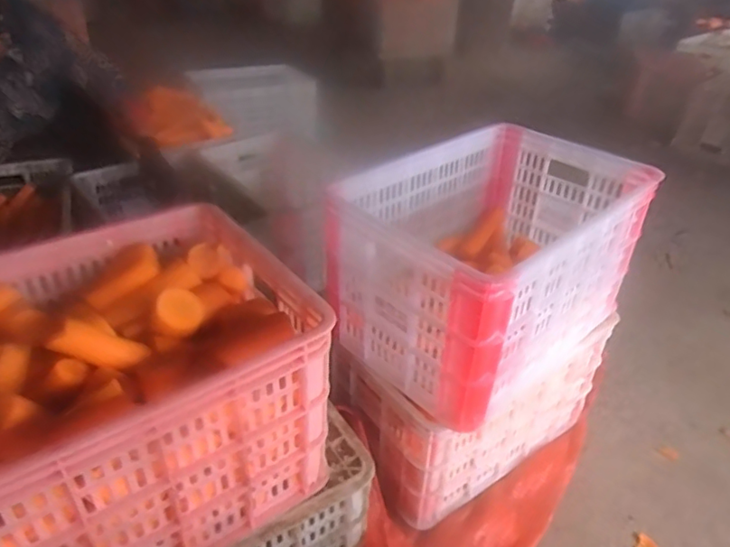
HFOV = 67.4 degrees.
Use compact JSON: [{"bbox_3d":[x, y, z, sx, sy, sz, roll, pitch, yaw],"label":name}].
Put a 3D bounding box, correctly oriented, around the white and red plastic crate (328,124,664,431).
[{"bbox_3d":[0.212,-0.028,0.960,0.486,0.283,0.340,-25,43,-34],"label":"white and red plastic crate"}]

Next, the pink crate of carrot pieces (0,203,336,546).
[{"bbox_3d":[-0.328,0.163,0.648,0.493,0.272,0.350,-22,41,-31],"label":"pink crate of carrot pieces"}]

